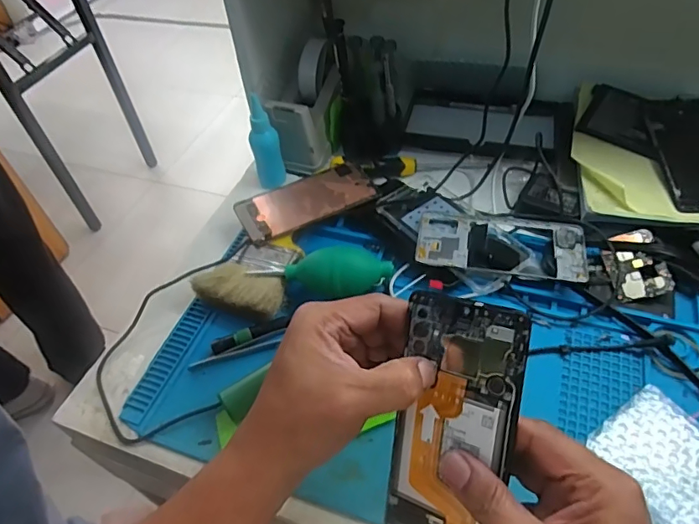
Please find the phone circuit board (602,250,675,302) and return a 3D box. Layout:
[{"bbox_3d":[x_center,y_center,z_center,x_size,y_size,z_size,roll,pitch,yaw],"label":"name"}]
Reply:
[{"bbox_3d":[0.278,0.009,0.481,0.049,0.009,0.051,-13,68,16],"label":"phone circuit board"}]

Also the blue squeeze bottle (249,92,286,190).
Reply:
[{"bbox_3d":[-0.102,-0.142,0.608,0.033,0.111,0.030,-9,49,-3],"label":"blue squeeze bottle"}]

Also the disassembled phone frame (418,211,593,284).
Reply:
[{"bbox_3d":[0.154,-0.019,0.511,0.166,0.010,0.079,5,50,9],"label":"disassembled phone frame"}]

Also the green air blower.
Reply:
[{"bbox_3d":[-0.029,0.010,0.486,0.138,0.048,0.038,3,50,8],"label":"green air blower"}]

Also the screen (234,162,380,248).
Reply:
[{"bbox_3d":[-0.048,-0.070,0.573,0.154,0.007,0.069,-21,57,-17],"label":"screen"}]

